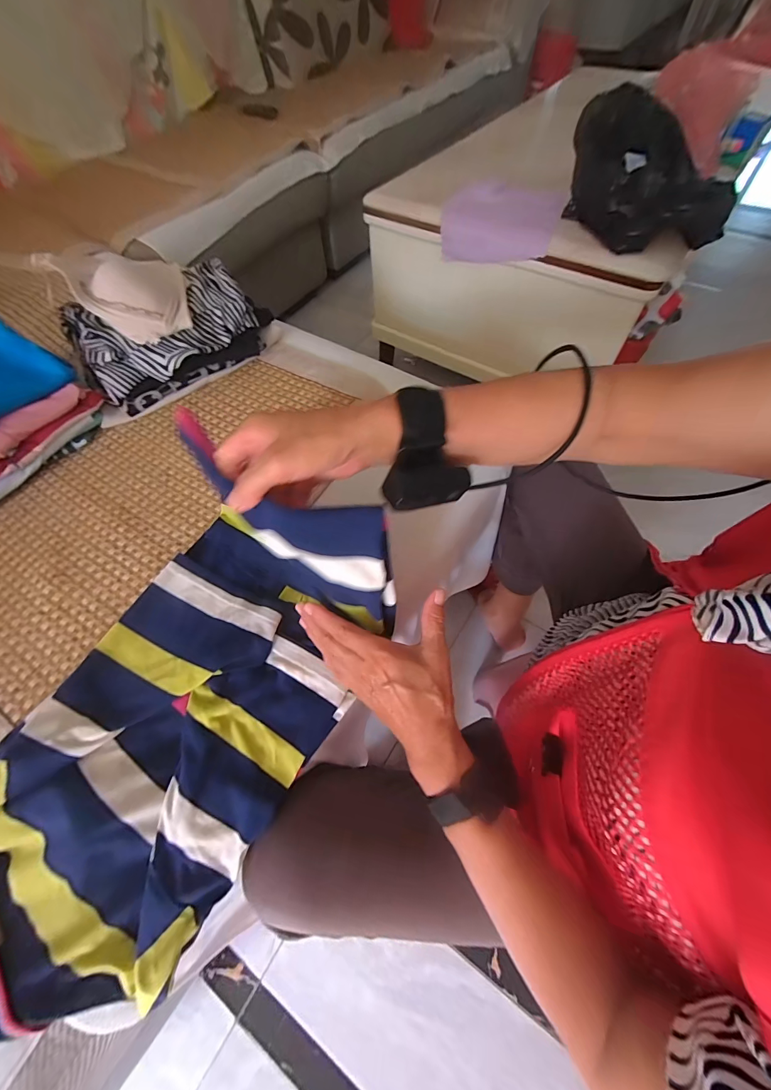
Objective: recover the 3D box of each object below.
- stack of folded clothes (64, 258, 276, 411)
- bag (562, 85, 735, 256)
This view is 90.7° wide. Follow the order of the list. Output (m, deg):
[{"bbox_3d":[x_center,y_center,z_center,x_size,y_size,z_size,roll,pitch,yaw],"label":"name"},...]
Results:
[{"bbox_3d":[-0.313,-0.315,0.579,0.270,0.093,0.159,-34,64,-16],"label":"stack of folded clothes"},{"bbox_3d":[0.484,-0.706,0.714,0.257,0.131,0.338,5,61,5],"label":"bag"}]

